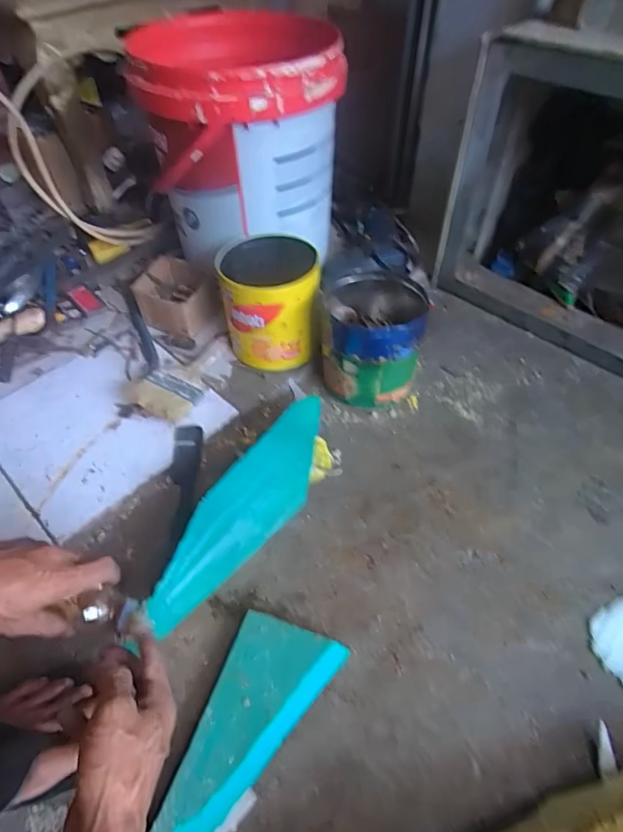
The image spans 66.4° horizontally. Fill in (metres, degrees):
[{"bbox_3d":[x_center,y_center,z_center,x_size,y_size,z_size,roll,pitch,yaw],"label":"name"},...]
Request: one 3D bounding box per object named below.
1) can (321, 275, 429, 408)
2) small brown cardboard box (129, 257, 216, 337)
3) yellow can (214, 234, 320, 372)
[{"bbox_3d":[0.090,-0.124,0.731,0.148,0.141,0.170,5,52,3],"label":"can"},{"bbox_3d":[-0.230,-0.198,0.816,0.132,0.076,0.110,15,53,11],"label":"small brown cardboard box"},{"bbox_3d":[-0.064,-0.178,0.761,0.146,0.154,0.150,-11,53,-9],"label":"yellow can"}]

